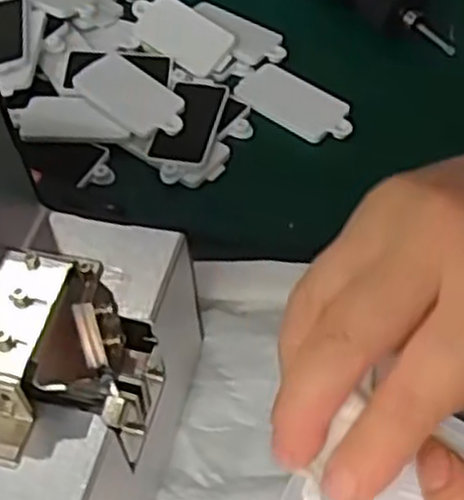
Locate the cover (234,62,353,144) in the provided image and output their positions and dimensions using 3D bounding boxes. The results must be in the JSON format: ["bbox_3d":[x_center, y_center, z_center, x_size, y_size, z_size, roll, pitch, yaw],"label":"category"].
[{"bbox_3d":[0.035,-0.079,0.425,0.070,0.007,0.030,34,62,25],"label":"cover"}]

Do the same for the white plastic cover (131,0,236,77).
[{"bbox_3d":[-0.031,-0.127,0.453,0.066,0.006,0.033,37,93,20],"label":"white plastic cover"}]

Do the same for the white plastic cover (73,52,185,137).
[{"bbox_3d":[-0.053,-0.081,0.416,0.068,0.011,0.031,33,62,24],"label":"white plastic cover"}]

